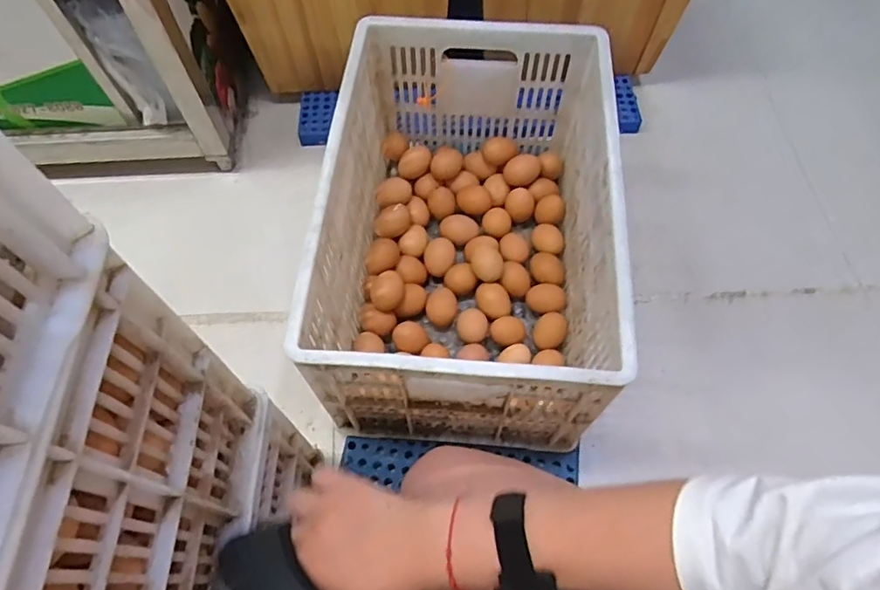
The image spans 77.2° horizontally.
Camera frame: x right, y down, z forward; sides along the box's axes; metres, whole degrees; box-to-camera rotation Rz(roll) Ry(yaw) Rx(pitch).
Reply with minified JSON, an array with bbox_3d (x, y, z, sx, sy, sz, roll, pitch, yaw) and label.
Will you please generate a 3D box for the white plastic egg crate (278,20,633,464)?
[{"bbox_3d":[0.031,-0.076,0.680,0.304,0.256,0.467,4,67,1],"label":"white plastic egg crate"}]

